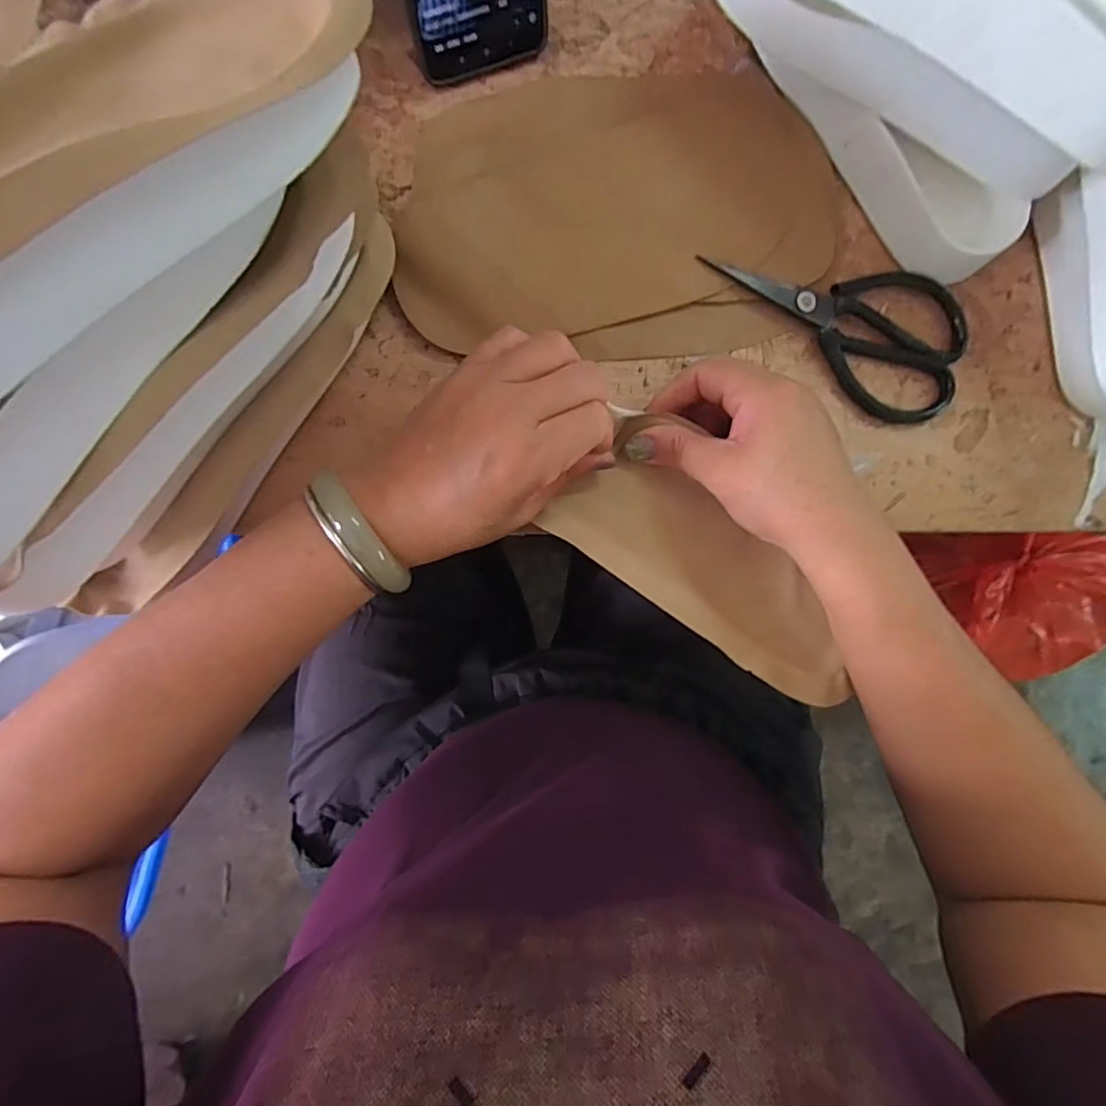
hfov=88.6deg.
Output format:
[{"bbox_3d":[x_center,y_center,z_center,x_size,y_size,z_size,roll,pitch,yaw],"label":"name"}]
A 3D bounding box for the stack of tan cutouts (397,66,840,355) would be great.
[{"bbox_3d":[0.041,-0.203,0.333,0.258,0.016,0.167,-6,88,-6],"label":"stack of tan cutouts"}]

